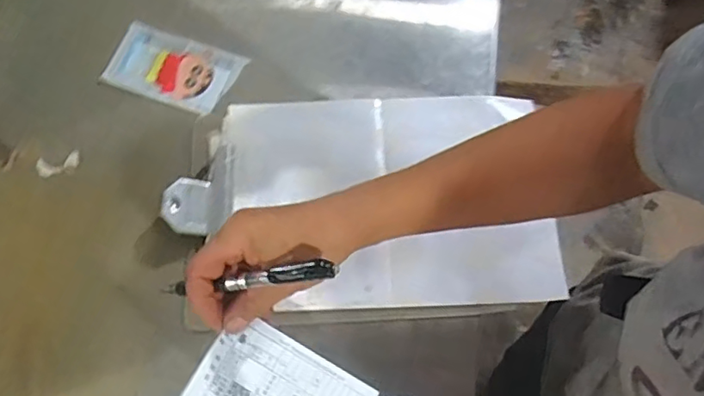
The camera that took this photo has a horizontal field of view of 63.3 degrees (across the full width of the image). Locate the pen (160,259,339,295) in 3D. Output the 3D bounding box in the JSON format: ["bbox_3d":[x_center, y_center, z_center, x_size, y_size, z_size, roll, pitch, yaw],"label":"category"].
[{"bbox_3d":[-0.071,0.056,0.388,0.127,0.017,0.009,-10,65,20],"label":"pen"}]

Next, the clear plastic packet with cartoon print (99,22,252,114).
[{"bbox_3d":[-0.196,-0.144,0.631,0.135,0.009,0.079,19,74,3],"label":"clear plastic packet with cartoon print"}]

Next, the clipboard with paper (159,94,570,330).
[{"bbox_3d":[0.014,0.000,0.570,0.365,0.030,0.225,-2,66,-3],"label":"clipboard with paper"}]

